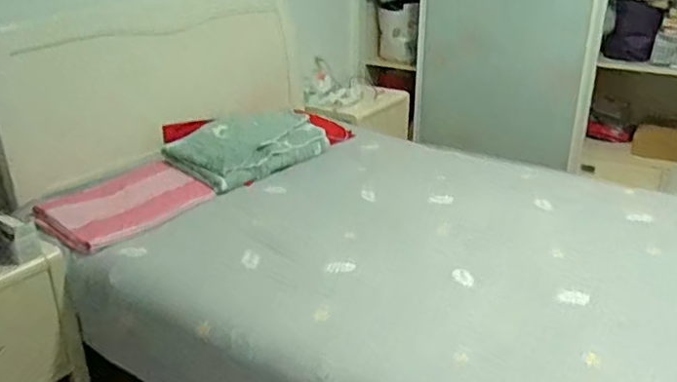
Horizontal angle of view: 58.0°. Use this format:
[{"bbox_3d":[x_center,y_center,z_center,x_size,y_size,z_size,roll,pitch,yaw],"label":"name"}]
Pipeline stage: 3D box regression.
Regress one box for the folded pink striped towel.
[{"bbox_3d":[-0.659,0.028,1.878,0.251,0.058,0.516,38,37,23],"label":"folded pink striped towel"}]

